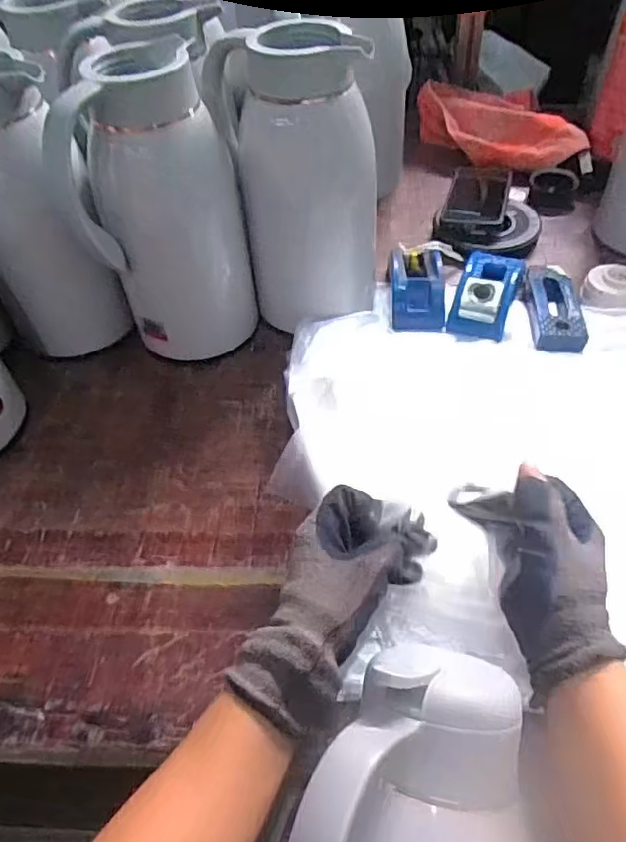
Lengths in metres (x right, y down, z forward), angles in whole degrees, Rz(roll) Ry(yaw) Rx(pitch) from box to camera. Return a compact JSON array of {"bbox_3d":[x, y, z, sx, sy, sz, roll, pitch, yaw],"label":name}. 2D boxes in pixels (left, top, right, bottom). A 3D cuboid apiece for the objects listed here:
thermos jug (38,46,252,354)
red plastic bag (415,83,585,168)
[{"bbox_3d":[-0.145,-0.189,0.581,0.149,0.276,0.120,-15,50,-8],"label":"thermos jug"},{"bbox_3d":[0.266,-0.432,0.889,0.094,0.071,0.253,-37,56,-24],"label":"red plastic bag"}]

